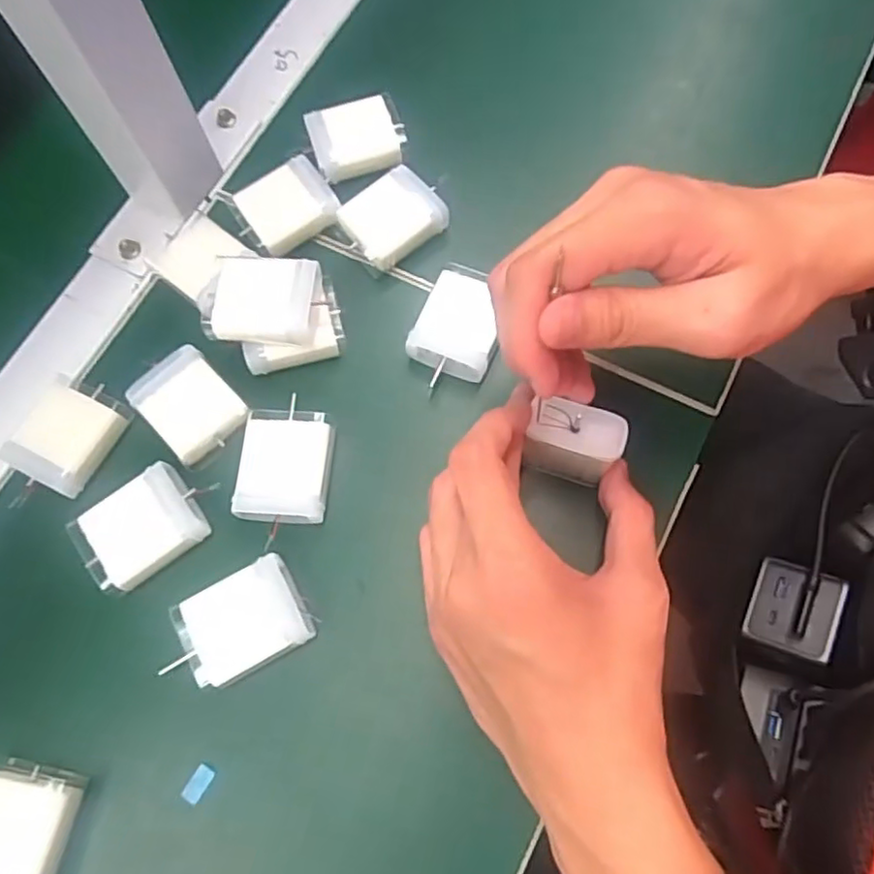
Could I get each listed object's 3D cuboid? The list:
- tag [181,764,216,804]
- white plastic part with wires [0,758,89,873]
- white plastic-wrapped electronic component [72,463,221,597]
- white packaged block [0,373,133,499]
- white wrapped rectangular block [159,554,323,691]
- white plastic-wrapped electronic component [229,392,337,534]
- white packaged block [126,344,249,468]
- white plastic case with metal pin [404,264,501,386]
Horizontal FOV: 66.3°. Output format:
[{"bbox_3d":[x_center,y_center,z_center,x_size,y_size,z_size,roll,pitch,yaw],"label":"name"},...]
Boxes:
[{"bbox_3d":[-0.101,0.147,0.282,0.008,0.004,0.015,30,75,11],"label":"tag"},{"bbox_3d":[-0.171,0.163,0.272,0.042,0.020,0.048,9,72,4],"label":"white plastic part with wires"},{"bbox_3d":[-0.135,0.041,0.310,0.058,0.009,0.042,-38,75,-10],"label":"white plastic-wrapped electronic component"},{"bbox_3d":[-0.181,-0.002,0.325,0.045,0.009,0.050,26,74,9],"label":"white packaged block"},{"bbox_3d":[-0.086,0.083,0.296,0.057,0.017,0.041,-31,74,-8],"label":"white wrapped rectangular block"},{"bbox_3d":[-0.071,0.015,0.317,0.042,0.018,0.054,4,72,3],"label":"white plastic-wrapped electronic component"},{"bbox_3d":[-0.122,-0.016,0.329,0.053,0.012,0.041,43,78,14],"label":"white packaged block"},{"bbox_3d":[0.013,-0.058,0.339,0.041,0.021,0.054,18,73,7],"label":"white plastic case with metal pin"}]

